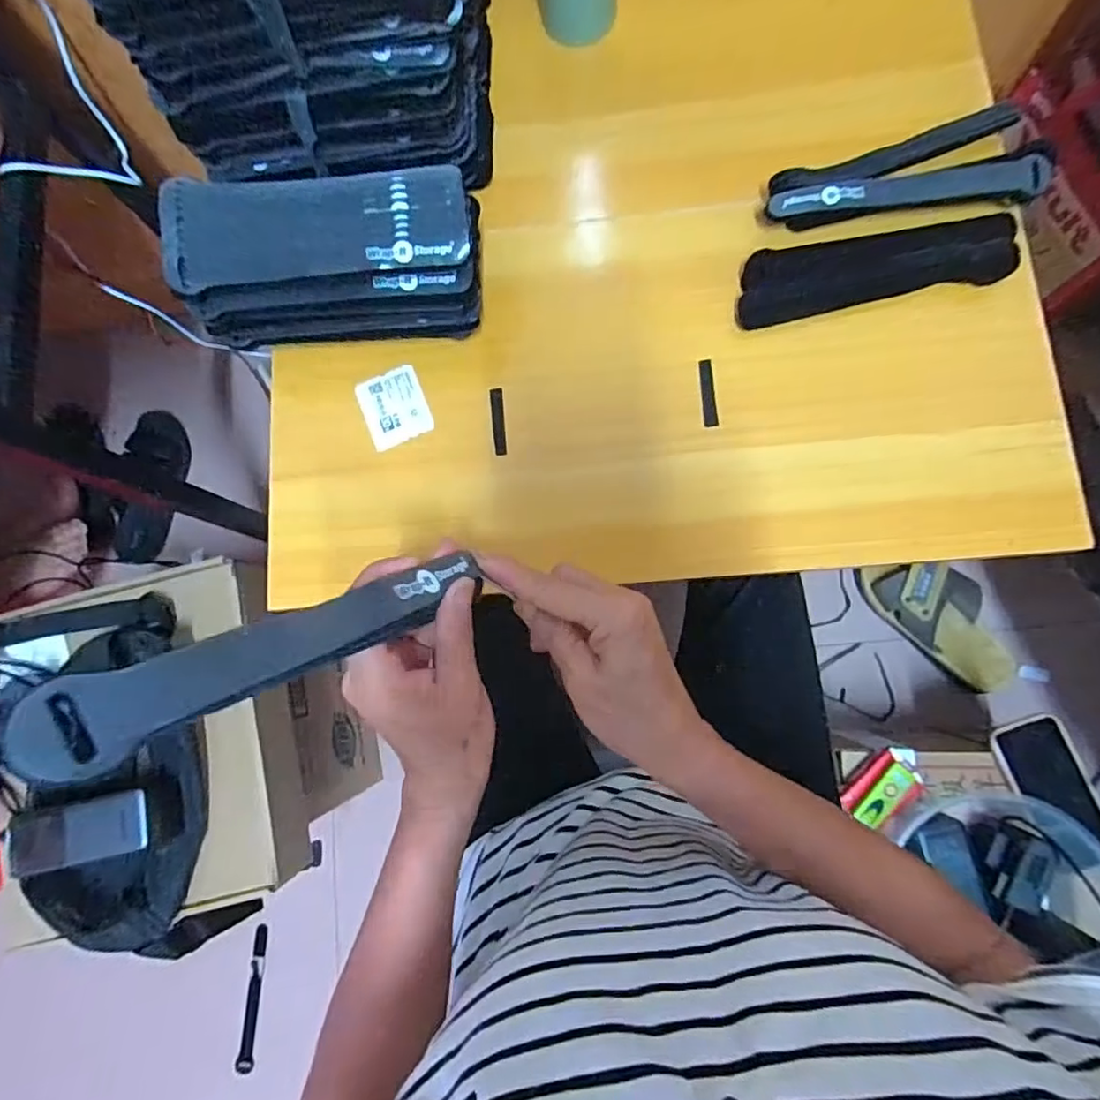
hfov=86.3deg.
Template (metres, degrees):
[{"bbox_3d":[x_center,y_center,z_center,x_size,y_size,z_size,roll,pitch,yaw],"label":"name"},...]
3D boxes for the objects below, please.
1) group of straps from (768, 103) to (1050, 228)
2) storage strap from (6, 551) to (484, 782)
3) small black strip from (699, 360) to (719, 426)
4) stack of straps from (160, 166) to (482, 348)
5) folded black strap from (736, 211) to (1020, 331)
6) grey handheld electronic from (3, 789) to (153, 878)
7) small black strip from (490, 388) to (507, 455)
[{"bbox_3d":[0.264,-0.278,0.439,0.200,0.033,0.065,-6,82,3],"label":"group of straps"},{"bbox_3d":[-0.085,0.030,0.226,0.015,0.189,0.025,-44,80,27],"label":"storage strap"},{"bbox_3d":[0.120,-0.119,0.444,0.010,0.004,0.052,-3,82,3],"label":"small black strip"},{"bbox_3d":[-0.150,-0.205,0.431,0.205,0.097,0.088,-3,82,3],"label":"stack of straps"},{"bbox_3d":[0.246,-0.215,0.445,0.203,0.013,0.053,-9,82,2],"label":"folded black strap"},{"bbox_3d":[-0.426,0.255,0.529,0.140,0.017,0.052,-13,79,8],"label":"grey handheld electronic"},{"bbox_3d":[-0.040,-0.100,0.455,0.010,0.004,0.053,-5,82,3],"label":"small black strip"}]

